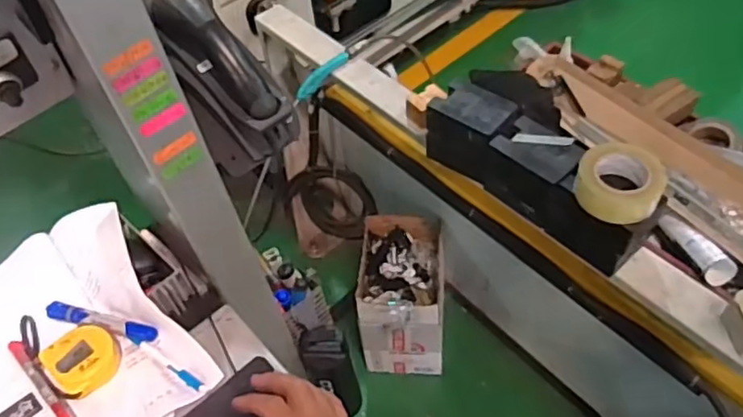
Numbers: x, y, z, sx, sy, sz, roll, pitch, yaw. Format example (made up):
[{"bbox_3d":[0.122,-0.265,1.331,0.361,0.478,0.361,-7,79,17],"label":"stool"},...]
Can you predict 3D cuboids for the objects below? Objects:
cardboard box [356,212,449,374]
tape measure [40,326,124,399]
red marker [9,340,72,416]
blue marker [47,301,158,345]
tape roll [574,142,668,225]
[{"bbox_3d":[0.080,0.234,1.624,0.210,0.334,0.309,1,52,6],"label":"cardboard box"},{"bbox_3d":[-0.301,0.158,0.652,0.071,0.022,0.066,-32,55,-19],"label":"tape measure"},{"bbox_3d":[-0.333,0.171,0.628,0.015,0.013,0.125,-40,58,-23],"label":"red marker"},{"bbox_3d":[-0.290,0.121,0.666,0.128,0.014,0.020,10,53,13],"label":"blue marker"},{"bbox_3d":[0.381,-0.043,0.959,0.127,0.059,0.114,20,56,20],"label":"tape roll"}]

